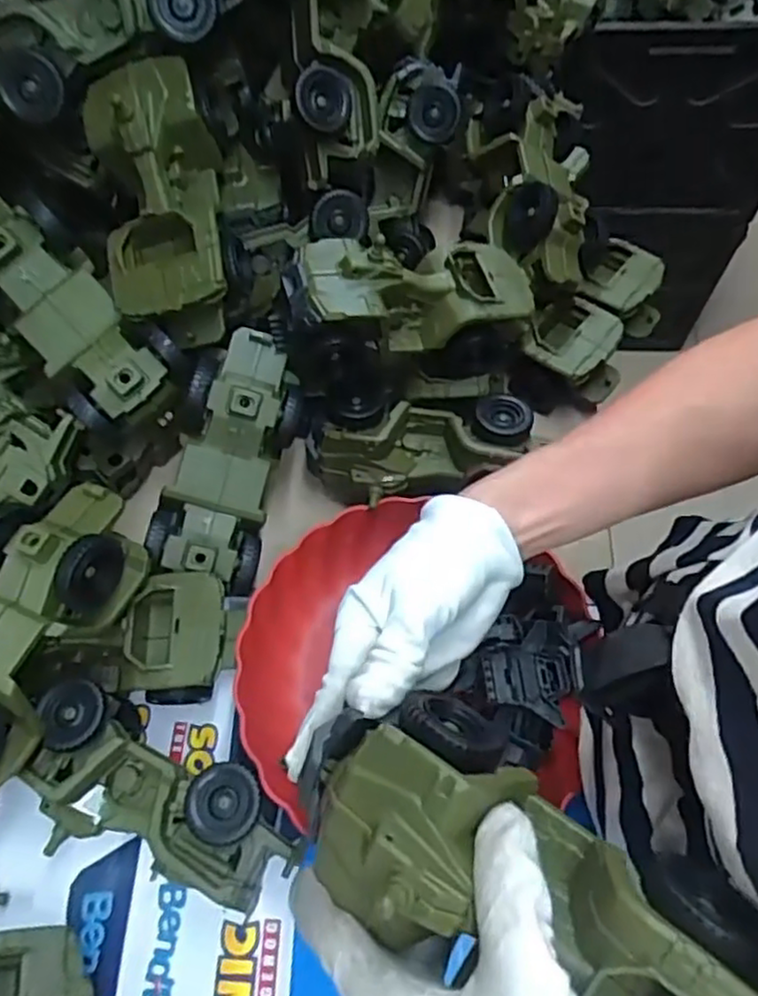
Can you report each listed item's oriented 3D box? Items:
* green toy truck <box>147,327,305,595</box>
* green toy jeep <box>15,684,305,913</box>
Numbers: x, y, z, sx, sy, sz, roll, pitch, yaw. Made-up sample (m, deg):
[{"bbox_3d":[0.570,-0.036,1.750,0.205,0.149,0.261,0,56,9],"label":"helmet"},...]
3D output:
[{"bbox_3d":[-0.111,-0.032,0.511,0.083,0.070,0.178,15,89,8],"label":"green toy truck"},{"bbox_3d":[-0.139,0.196,0.441,0.177,0.080,0.091,28,66,14],"label":"green toy jeep"}]

